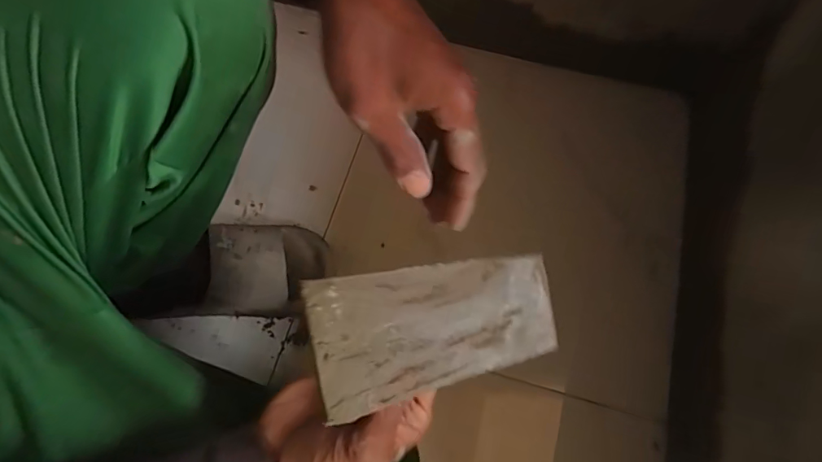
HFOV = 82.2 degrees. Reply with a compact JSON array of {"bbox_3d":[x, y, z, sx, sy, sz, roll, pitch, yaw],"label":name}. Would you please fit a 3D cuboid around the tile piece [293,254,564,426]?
[{"bbox_3d":[0.018,0.054,0.281,0.149,0.004,0.073,-10,87,-18],"label":"tile piece"}]

